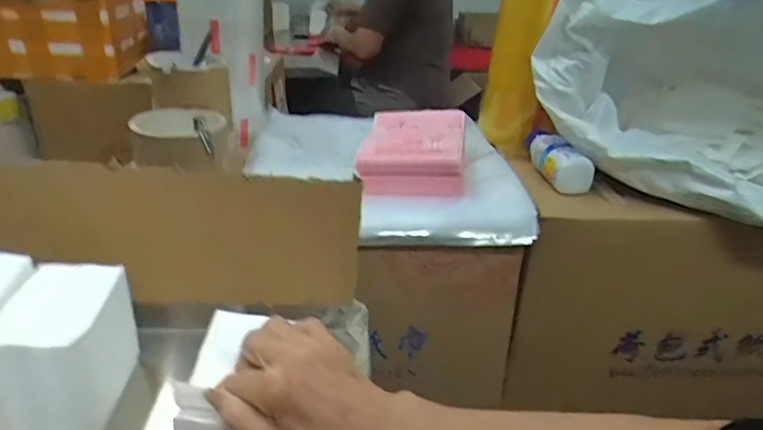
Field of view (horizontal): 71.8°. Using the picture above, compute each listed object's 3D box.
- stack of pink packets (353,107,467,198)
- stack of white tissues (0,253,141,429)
[{"bbox_3d":[0.043,-0.087,0.692,0.129,0.058,0.167,6,28,5],"label":"stack of pink packets"},{"bbox_3d":[-0.272,0.106,0.397,0.147,0.118,0.101,0,28,-5],"label":"stack of white tissues"}]

